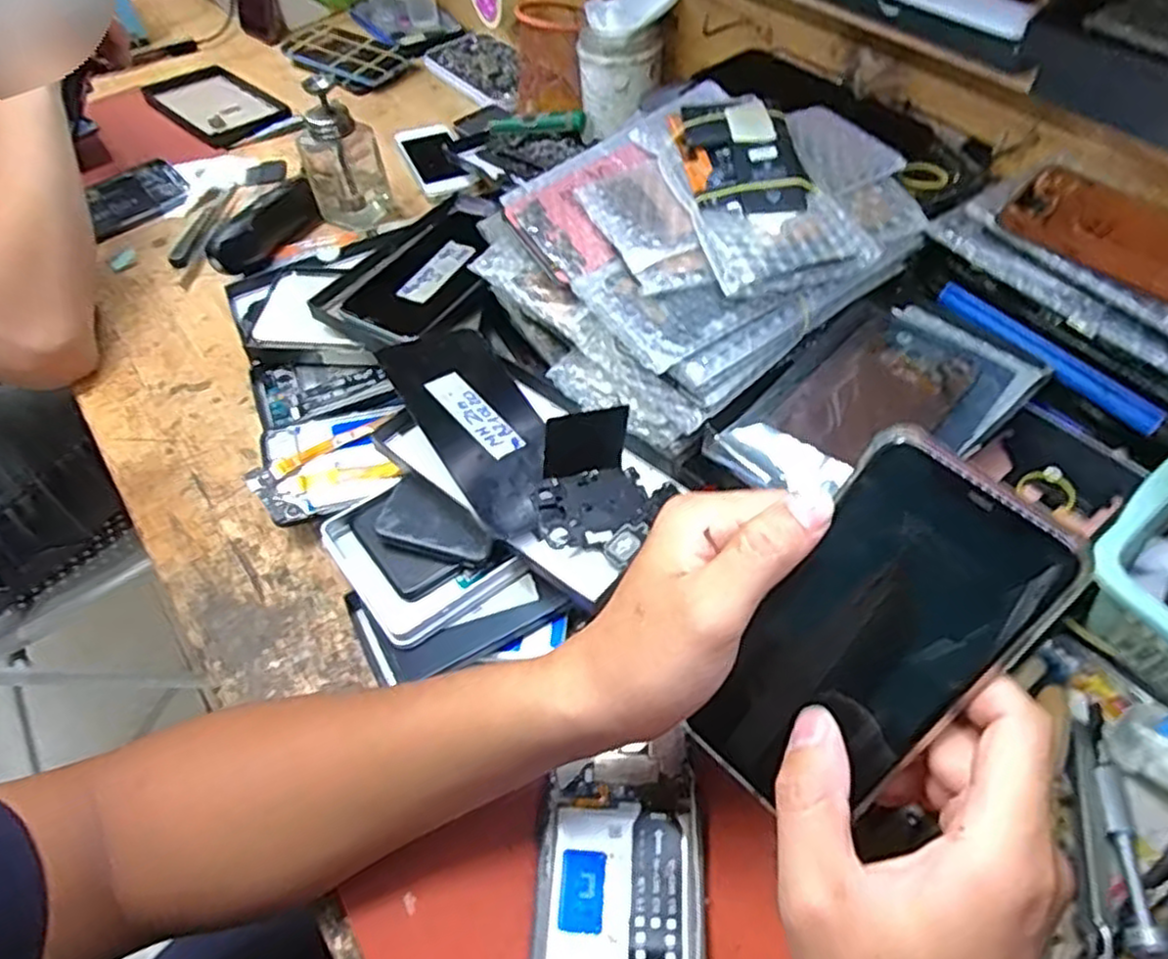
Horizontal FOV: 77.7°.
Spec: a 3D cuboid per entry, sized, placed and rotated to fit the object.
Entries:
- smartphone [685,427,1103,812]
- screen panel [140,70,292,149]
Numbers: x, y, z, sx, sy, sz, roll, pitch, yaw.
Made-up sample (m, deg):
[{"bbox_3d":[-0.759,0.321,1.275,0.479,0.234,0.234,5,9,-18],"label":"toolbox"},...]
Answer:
[{"bbox_3d":[0.101,0.062,0.265,0.073,0.146,0.005,38,21,20],"label":"smartphone"},{"bbox_3d":[-0.429,-0.436,0.844,0.202,0.015,0.105,36,62,25],"label":"screen panel"}]

